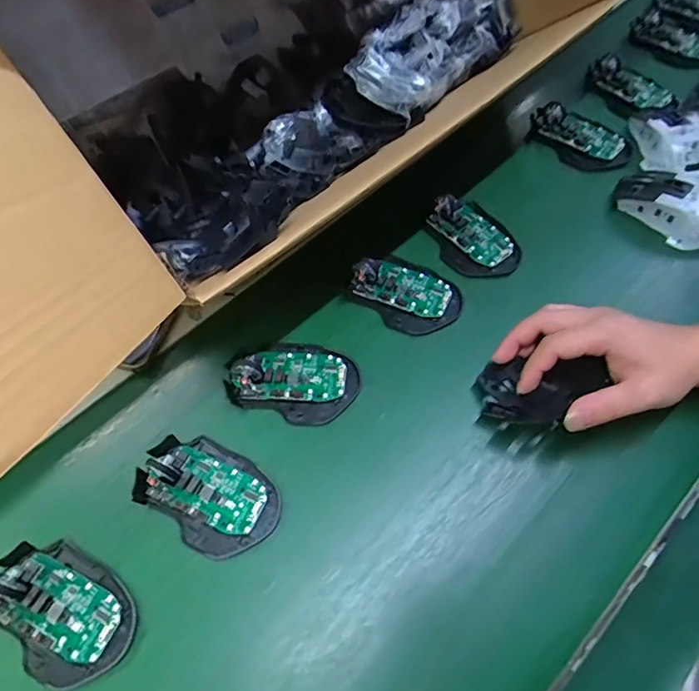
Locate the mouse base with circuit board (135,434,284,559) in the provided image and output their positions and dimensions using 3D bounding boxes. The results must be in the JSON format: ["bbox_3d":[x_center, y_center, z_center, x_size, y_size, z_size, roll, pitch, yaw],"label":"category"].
[{"bbox_3d":[-0.112,0.112,0.384,0.115,0.028,0.072,24,64,16],"label":"mouse base with circuit board"}]

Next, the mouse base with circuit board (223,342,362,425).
[{"bbox_3d":[-0.049,0.026,0.433,0.110,0.028,0.073,13,62,11],"label":"mouse base with circuit board"}]

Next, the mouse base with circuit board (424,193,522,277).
[{"bbox_3d":[0.126,-0.110,0.498,0.071,0.030,0.097,-28,62,-12],"label":"mouse base with circuit board"}]

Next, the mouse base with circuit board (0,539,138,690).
[{"bbox_3d":[-0.208,0.185,0.348,0.111,0.025,0.072,27,65,17],"label":"mouse base with circuit board"}]

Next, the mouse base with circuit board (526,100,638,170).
[{"bbox_3d":[0.267,-0.243,0.570,0.072,0.027,0.120,-37,64,-17],"label":"mouse base with circuit board"}]

